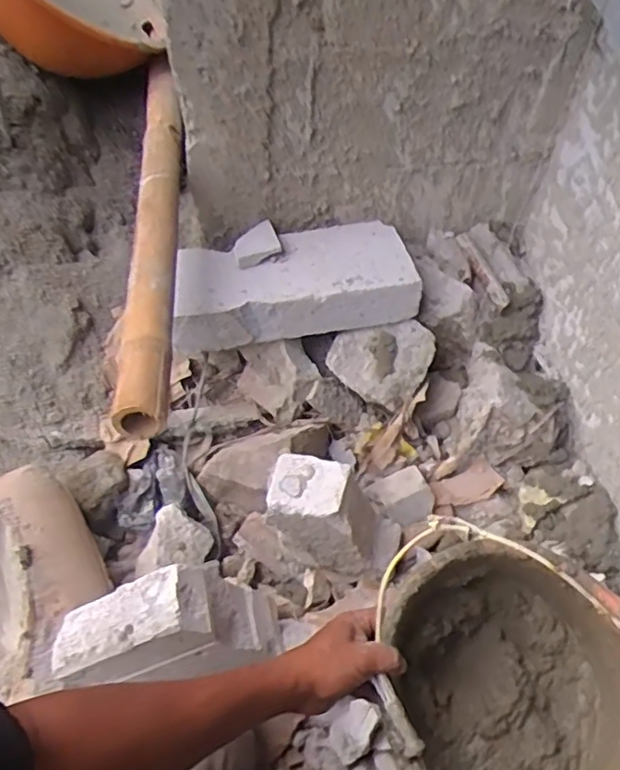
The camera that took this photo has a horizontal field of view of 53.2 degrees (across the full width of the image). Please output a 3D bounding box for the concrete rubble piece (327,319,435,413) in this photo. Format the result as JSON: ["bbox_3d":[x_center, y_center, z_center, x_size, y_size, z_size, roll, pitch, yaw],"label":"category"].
[{"bbox_3d":[0.115,-0.046,1.038,0.151,0.080,0.142,26,90,1],"label":"concrete rubble piece"}]

